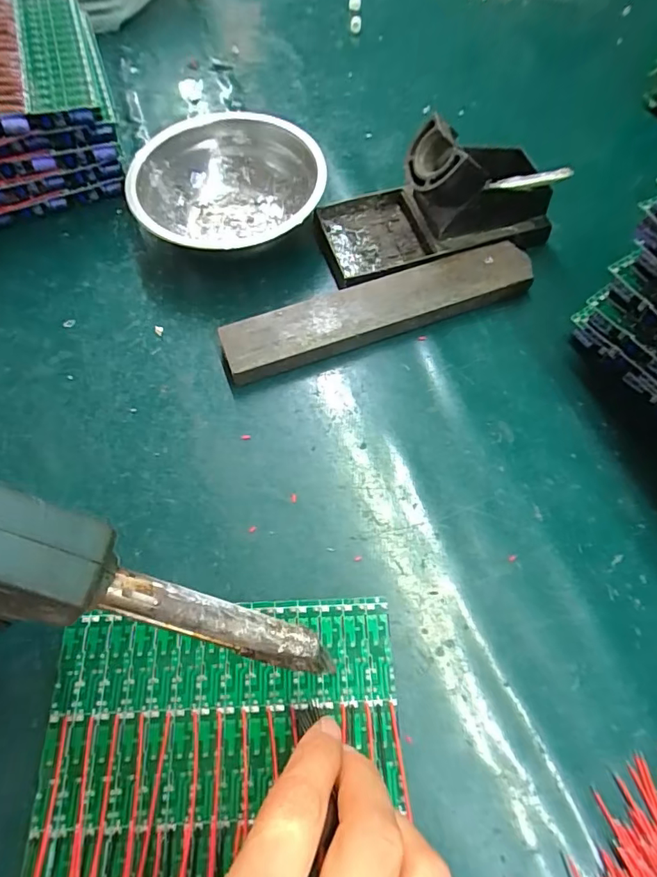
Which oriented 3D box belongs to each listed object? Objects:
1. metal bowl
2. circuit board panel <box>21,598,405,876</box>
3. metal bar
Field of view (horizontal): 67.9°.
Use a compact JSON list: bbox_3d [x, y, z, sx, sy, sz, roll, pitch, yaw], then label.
[{"bbox_3d":[-0.068,-0.175,0.340,0.121,0.043,0.121,-1,64,1],"label":"metal bowl"},{"bbox_3d":[-0.045,0.134,0.205,0.149,0.006,0.121,-3,64,0],"label":"circuit board panel"},{"bbox_3d":[0.032,-0.081,0.309,0.198,0.019,0.034,-19,65,-8],"label":"metal bar"}]

